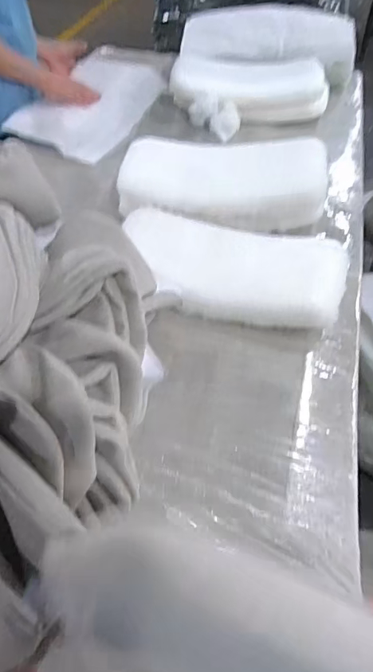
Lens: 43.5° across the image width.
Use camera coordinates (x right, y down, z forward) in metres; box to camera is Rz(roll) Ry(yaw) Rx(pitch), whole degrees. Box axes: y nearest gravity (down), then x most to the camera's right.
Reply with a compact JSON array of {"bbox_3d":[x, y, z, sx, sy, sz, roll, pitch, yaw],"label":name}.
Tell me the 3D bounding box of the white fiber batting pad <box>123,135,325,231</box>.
[{"bbox_3d":[0.079,-0.350,1.062,0.473,0.129,0.183,7,51,7],"label":"white fiber batting pad"}]

